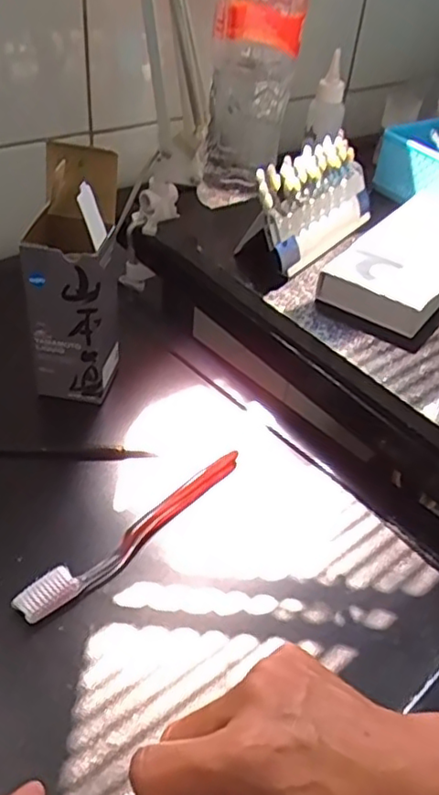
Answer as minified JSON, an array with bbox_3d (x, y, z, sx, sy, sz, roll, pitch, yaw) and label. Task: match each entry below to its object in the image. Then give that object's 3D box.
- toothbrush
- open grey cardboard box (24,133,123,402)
[{"bbox_3d":[-0.051,0.090,0.429,0.023,0.012,0.188,35,48,29],"label":"toothbrush"},{"bbox_3d":[-0.111,-0.090,0.483,0.060,0.178,0.068,4,41,-3],"label":"open grey cardboard box"}]

